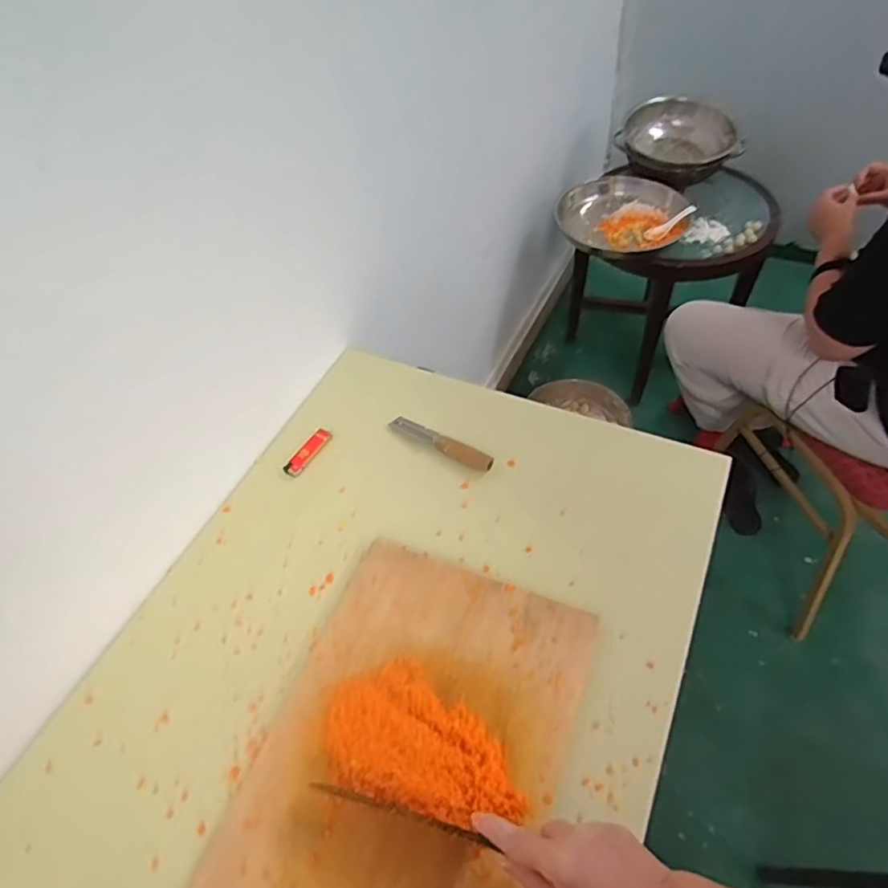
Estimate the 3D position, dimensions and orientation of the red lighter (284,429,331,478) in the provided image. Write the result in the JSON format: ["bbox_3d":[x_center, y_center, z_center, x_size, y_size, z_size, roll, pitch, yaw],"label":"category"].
[{"bbox_3d":[-0.191,0.010,0.815,0.025,0.005,0.083,25,58,23],"label":"red lighter"}]

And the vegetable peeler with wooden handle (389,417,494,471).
[{"bbox_3d":[-0.005,-0.005,0.801,0.167,0.028,0.027,28,59,25],"label":"vegetable peeler with wooden handle"}]

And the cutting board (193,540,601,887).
[{"bbox_3d":[-0.028,0.282,0.561,0.271,0.018,0.361,16,55,17],"label":"cutting board"}]

